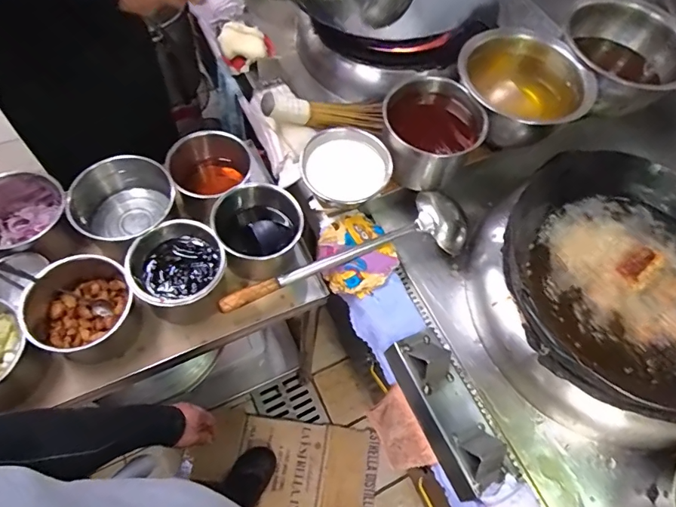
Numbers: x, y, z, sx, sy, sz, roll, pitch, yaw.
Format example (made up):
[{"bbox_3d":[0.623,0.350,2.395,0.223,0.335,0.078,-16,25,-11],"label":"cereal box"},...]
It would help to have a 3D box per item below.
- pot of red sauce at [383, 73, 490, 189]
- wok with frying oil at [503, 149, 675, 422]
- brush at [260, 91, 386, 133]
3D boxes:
[{"bbox_3d":[0.180,-0.243,0.876,0.177,0.127,0.179,3,62,-2],"label":"pot of red sauce"},{"bbox_3d":[0.496,0.040,0.732,0.397,0.117,0.390,2,62,-3],"label":"wok with frying oil"},{"bbox_3d":[-0.027,-0.288,0.916,0.257,0.044,0.062,-1,61,-21],"label":"brush"}]

